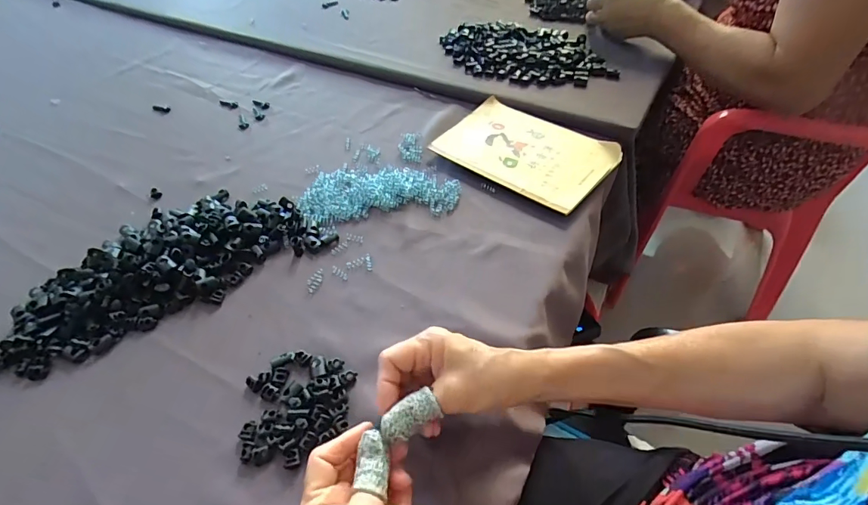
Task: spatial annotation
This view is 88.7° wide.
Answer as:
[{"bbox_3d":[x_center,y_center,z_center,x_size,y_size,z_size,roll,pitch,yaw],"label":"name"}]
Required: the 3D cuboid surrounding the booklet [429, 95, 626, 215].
[{"bbox_3d":[0.118,-0.133,0.575,0.207,0.013,0.144,30,58,28],"label":"booklet"}]

